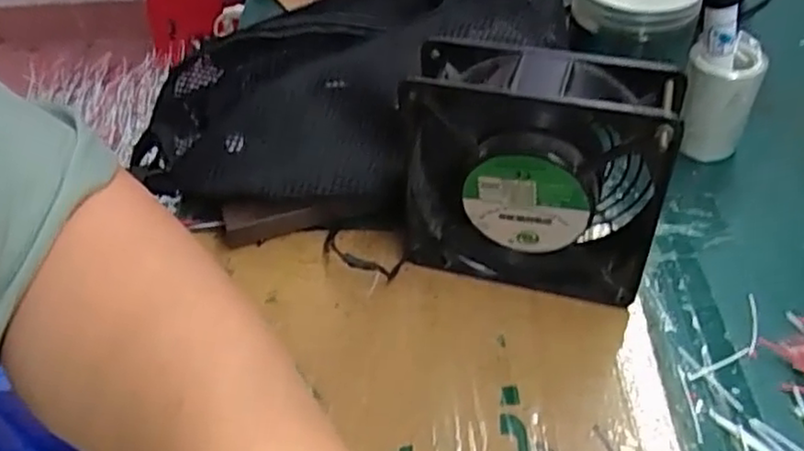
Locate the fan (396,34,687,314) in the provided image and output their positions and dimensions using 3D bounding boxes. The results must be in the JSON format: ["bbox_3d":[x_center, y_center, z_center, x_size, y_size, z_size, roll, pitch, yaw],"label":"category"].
[{"bbox_3d":[0.063,-0.023,0.339,0.119,0.123,0.042,10,47,13],"label":"fan"}]

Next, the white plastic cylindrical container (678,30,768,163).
[{"bbox_3d":[0.191,-0.074,0.426,0.040,0.074,0.037,18,49,20],"label":"white plastic cylindrical container"}]

